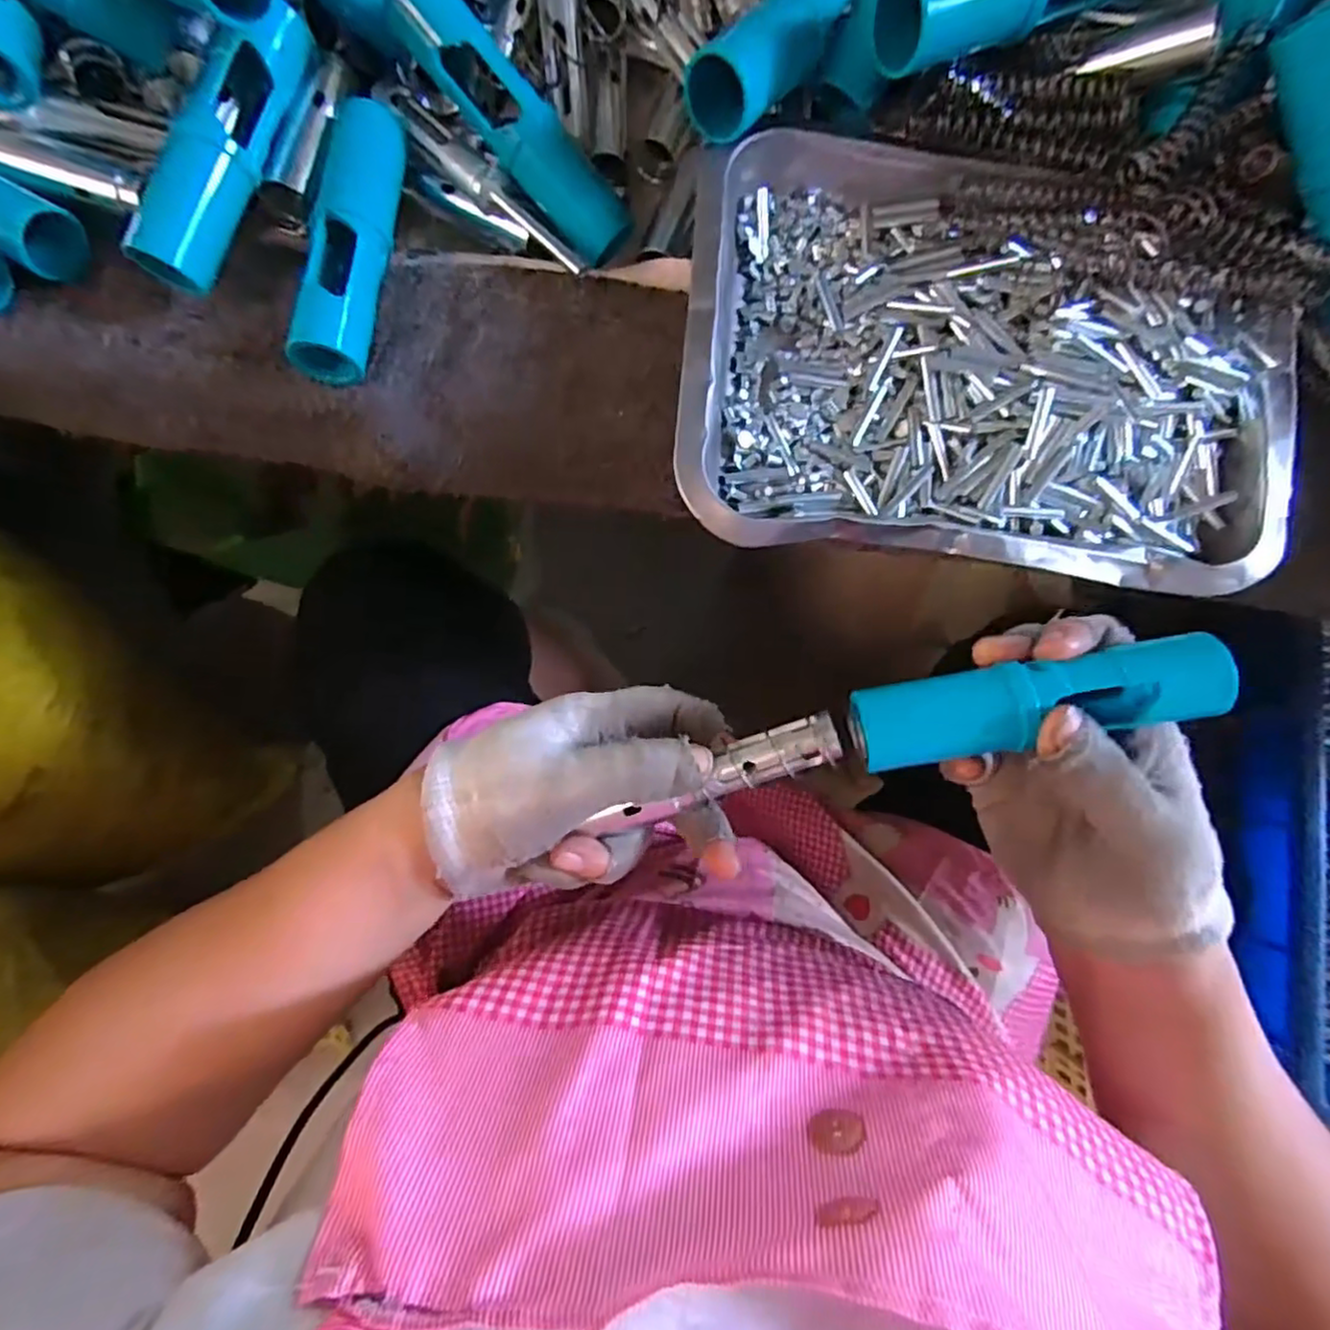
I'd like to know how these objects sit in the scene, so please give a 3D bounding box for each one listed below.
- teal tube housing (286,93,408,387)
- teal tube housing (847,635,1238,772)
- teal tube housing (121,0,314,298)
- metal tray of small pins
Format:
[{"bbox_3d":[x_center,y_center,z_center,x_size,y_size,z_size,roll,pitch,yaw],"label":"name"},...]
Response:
[{"bbox_3d":[-0.134,-0.183,0.287,0.029,0.024,0.125,4,82,-1],"label":"teal tube housing"},{"bbox_3d":[0.127,0.014,0.238,0.118,0.033,0.028,-10,83,7],"label":"teal tube housing"},{"bbox_3d":[-0.184,-0.219,0.279,0.031,0.036,0.127,19,82,1],"label":"teal tube housing"},{"bbox_3d":[0.136,-0.131,0.280,0.249,0.033,0.179,5,82,-1],"label":"metal tray of small pins"}]

